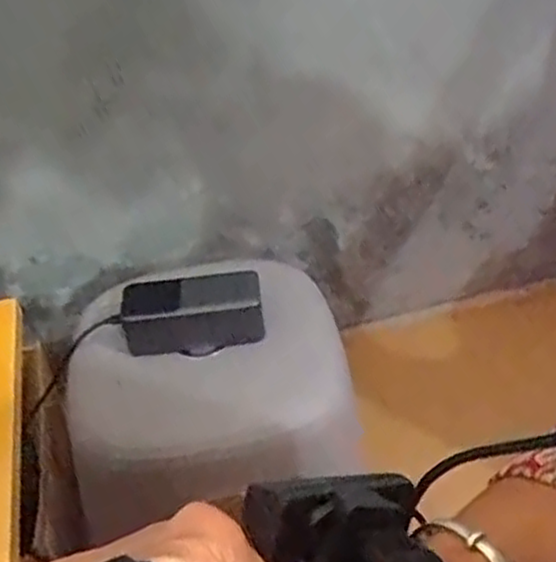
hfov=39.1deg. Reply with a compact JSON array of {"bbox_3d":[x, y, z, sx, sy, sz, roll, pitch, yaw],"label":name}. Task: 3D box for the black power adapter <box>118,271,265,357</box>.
[{"bbox_3d":[-0.082,0.028,0.743,0.132,0.043,0.065,-6,38,0],"label":"black power adapter"}]

